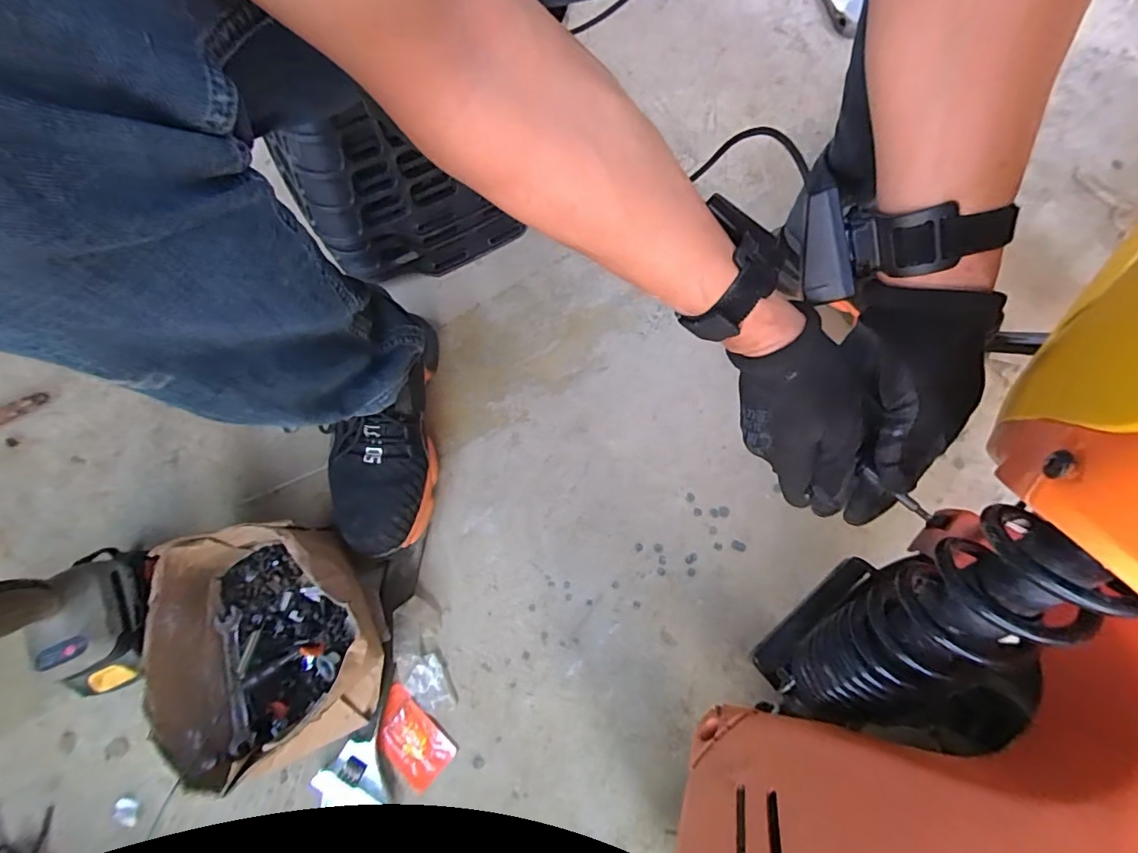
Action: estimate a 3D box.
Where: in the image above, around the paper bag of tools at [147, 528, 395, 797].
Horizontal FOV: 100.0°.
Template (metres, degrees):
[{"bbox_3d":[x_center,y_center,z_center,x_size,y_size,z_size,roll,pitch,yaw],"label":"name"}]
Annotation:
[{"bbox_3d":[-0.277,0.197,0.448,0.188,0.093,0.213,-26,77,-8],"label":"paper bag of tools"}]

